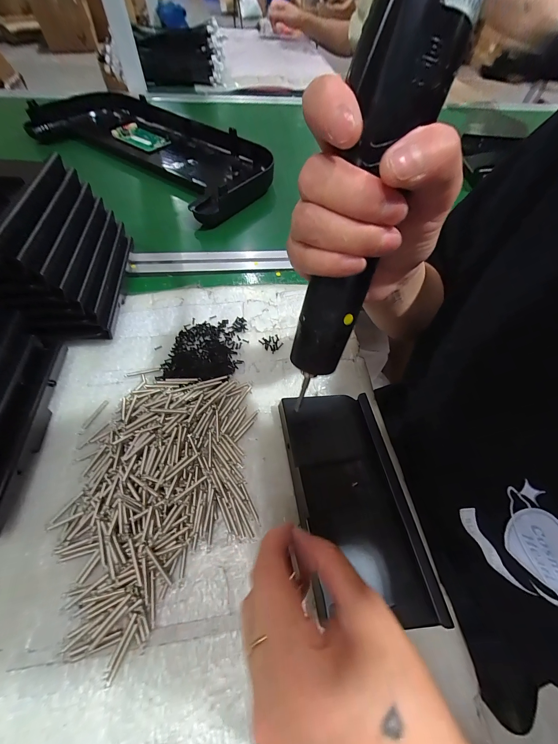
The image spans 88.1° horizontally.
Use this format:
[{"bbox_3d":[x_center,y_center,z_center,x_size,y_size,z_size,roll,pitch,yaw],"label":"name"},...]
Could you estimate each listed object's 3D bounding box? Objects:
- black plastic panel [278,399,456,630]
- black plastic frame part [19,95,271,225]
[{"bbox_3d":[0.057,0.095,0.235,0.087,0.016,0.174,-7,58,-7],"label":"black plastic panel"},{"bbox_3d":[-0.236,-0.411,0.528,0.475,0.050,0.195,32,62,16],"label":"black plastic frame part"}]

